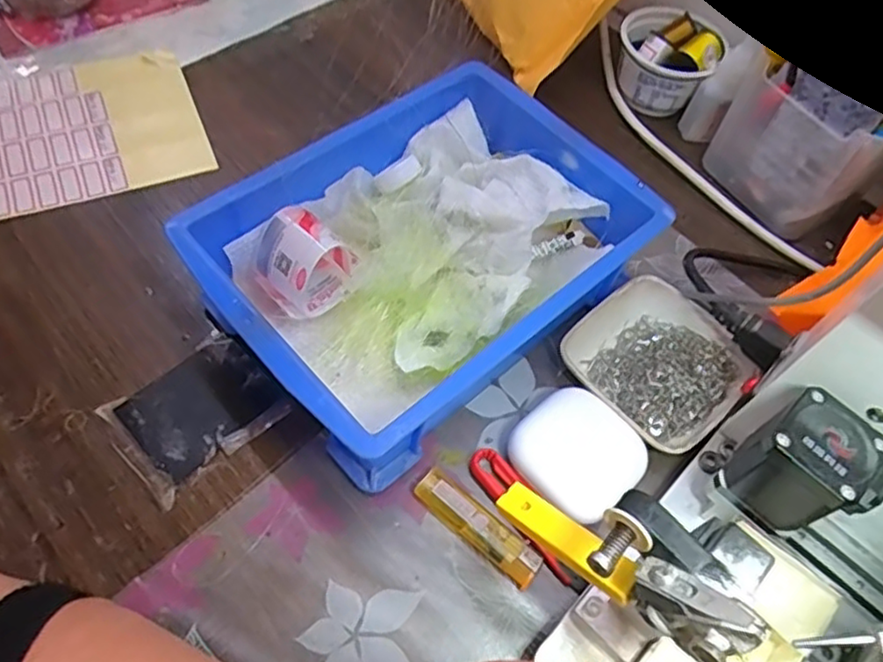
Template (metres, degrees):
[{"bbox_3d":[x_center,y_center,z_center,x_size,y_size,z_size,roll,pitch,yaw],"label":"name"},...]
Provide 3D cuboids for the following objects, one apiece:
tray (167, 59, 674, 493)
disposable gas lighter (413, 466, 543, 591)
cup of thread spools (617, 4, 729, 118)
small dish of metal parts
[{"bbox_3d":[-0.007,-0.047,0.401,0.242,0.070,0.177,-37,68,-22],"label":"tray"},{"bbox_3d":[0.020,0.104,0.356,0.076,0.007,0.020,38,63,16],"label":"disposable gas lighter"},{"bbox_3d":[0.178,-0.218,0.532,0.072,0.055,0.068,3,59,-4],"label":"cup of thread spools"},{"bbox_3d":[0.132,0.020,0.409,0.095,0.024,0.096,42,64,18],"label":"small dish of metal parts"}]

